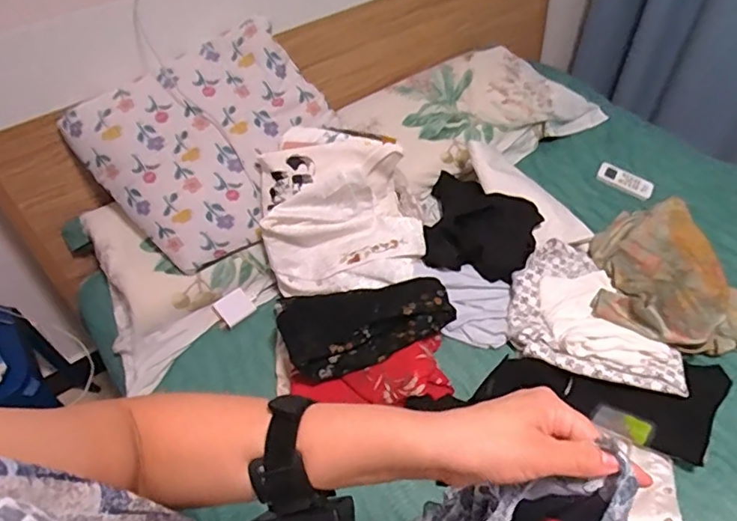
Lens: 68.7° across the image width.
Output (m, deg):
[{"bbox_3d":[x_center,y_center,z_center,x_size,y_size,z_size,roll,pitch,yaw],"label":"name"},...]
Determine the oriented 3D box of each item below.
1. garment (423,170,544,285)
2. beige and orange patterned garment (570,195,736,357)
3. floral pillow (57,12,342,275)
[{"bbox_3d":[0.241,-0.103,1.167,0.235,0.111,0.308,3,48,4],"label":"garment"},{"bbox_3d":[0.567,0.013,1.054,0.323,0.094,0.359,-10,48,-7],"label":"beige and orange patterned garment"},{"bbox_3d":[-0.299,-0.240,1.086,0.453,0.062,0.387,-37,91,-15],"label":"floral pillow"}]

